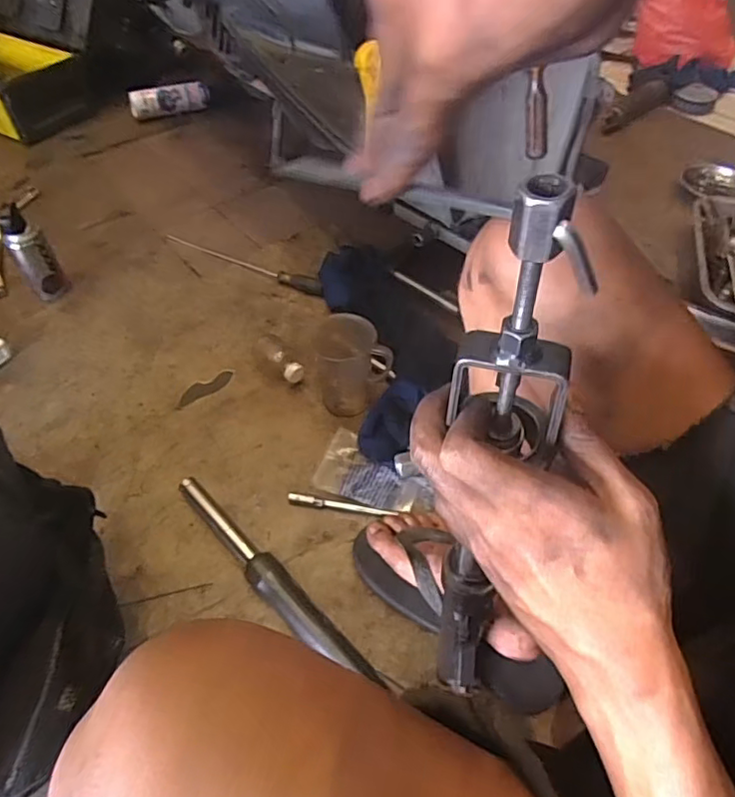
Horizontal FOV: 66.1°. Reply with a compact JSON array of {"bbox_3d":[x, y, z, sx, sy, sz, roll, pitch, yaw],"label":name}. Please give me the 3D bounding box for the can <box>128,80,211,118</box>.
[{"bbox_3d":[-0.550,-0.832,1.577,0.212,0.070,0.079,-30,55,-24],"label":"can"}]

